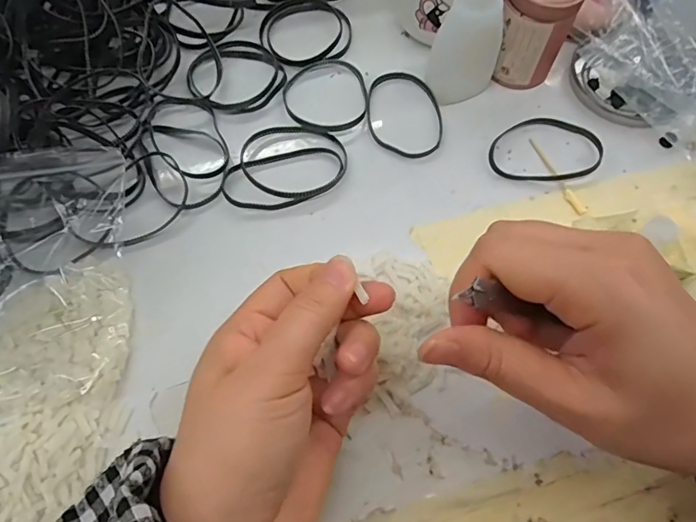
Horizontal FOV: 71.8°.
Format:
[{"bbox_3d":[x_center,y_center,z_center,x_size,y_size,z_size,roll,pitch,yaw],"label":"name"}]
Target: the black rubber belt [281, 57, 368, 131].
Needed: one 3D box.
[{"bbox_3d":[-0.014,-0.110,0.316,0.057,0.004,0.061,0,67,-1],"label":"black rubber belt"}]

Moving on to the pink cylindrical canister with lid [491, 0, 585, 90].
[{"bbox_3d":[0.116,-0.148,0.303,0.043,0.066,0.038,22,68,8],"label":"pink cylindrical canister with lid"}]

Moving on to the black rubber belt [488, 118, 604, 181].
[{"bbox_3d":[0.124,-0.071,0.302,0.071,0.007,0.047,1,67,-1],"label":"black rubber belt"}]

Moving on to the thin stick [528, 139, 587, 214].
[{"bbox_3d":[0.127,-0.053,0.295,0.007,0.004,0.059,-21,69,-10],"label":"thin stick"}]

